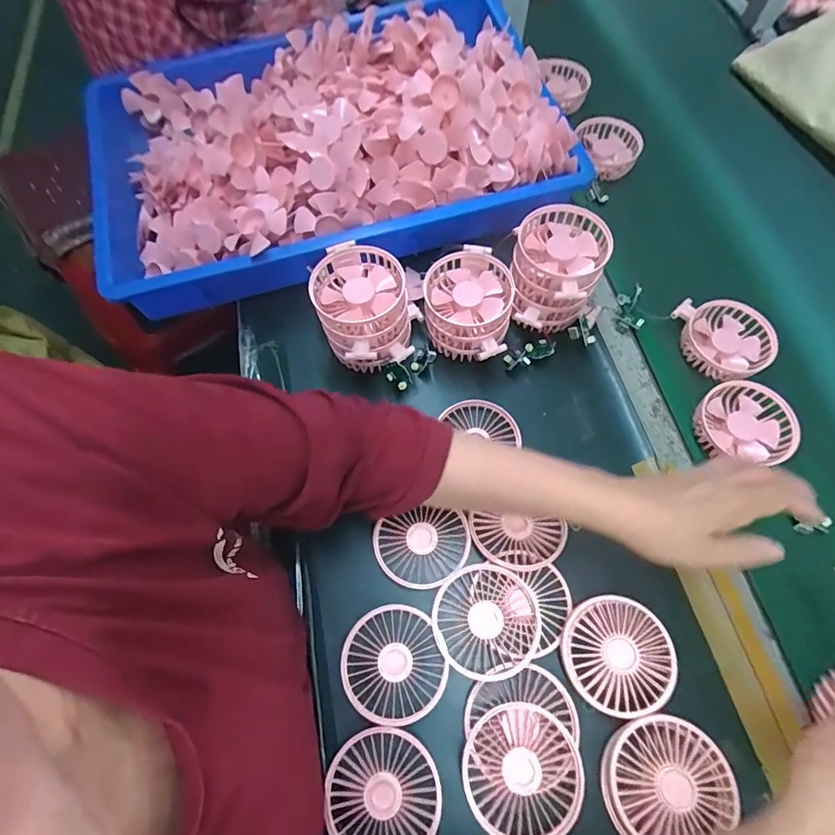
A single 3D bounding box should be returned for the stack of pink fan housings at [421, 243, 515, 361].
[{"bbox_3d":[0.053,-0.117,0.497,0.090,0.067,0.111,10,67,3],"label":"stack of pink fan housings"}]

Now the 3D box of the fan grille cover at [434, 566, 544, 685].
[{"bbox_3d":[0.058,0.173,0.400,0.085,0.018,0.086,-18,68,-9],"label":"fan grille cover"}]

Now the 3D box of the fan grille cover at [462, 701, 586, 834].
[{"bbox_3d":[0.080,0.269,0.356,0.087,0.009,0.087,-6,67,-4],"label":"fan grille cover"}]

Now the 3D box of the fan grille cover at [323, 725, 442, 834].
[{"bbox_3d":[-0.027,0.293,0.362,0.087,0.006,0.088,-17,68,-9],"label":"fan grille cover"}]

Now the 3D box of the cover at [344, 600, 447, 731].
[{"bbox_3d":[-0.021,0.210,0.399,0.083,0.011,0.086,-22,69,-11],"label":"cover"}]

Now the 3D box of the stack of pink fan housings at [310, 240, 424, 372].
[{"bbox_3d":[-0.052,-0.107,0.480,0.096,0.087,0.116,-23,68,-8],"label":"stack of pink fan housings"}]

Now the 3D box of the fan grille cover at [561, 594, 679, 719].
[{"bbox_3d":[0.163,0.194,0.383,0.084,0.021,0.085,-21,69,-10],"label":"fan grille cover"}]

